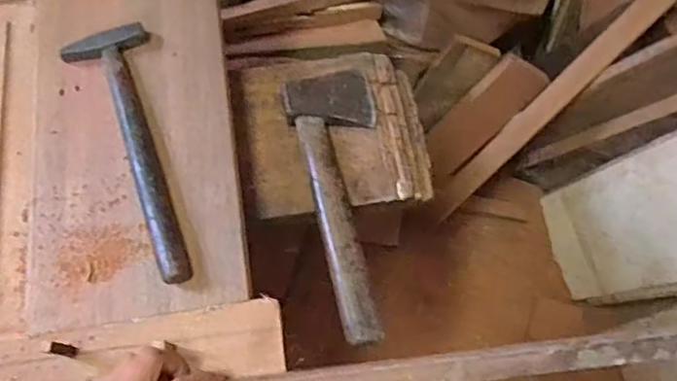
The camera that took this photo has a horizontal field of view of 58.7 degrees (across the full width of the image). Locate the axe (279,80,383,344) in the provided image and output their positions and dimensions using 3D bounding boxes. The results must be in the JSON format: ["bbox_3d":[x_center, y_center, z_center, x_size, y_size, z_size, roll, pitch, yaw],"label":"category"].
[{"bbox_3d":[0.012,0.006,0.657,0.109,0.039,0.315,-10,71,-5],"label":"axe"}]

